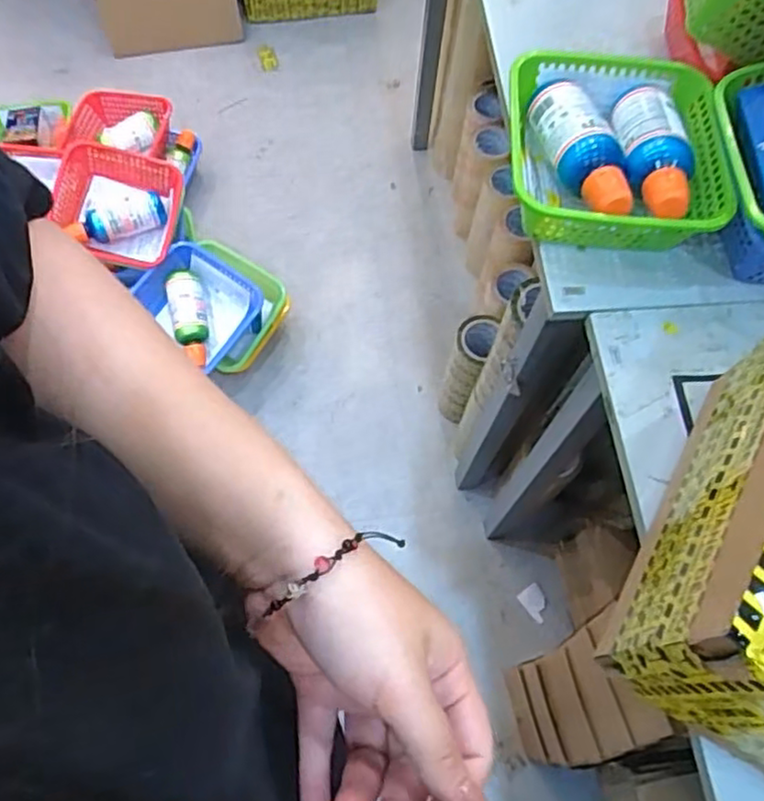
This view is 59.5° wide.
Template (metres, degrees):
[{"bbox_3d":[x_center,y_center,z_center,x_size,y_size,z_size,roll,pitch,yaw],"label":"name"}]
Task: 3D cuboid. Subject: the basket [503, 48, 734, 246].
[{"bbox_3d":[0.244,-0.264,0.725,0.223,0.095,0.228,2,66,-2],"label":"basket"}]

